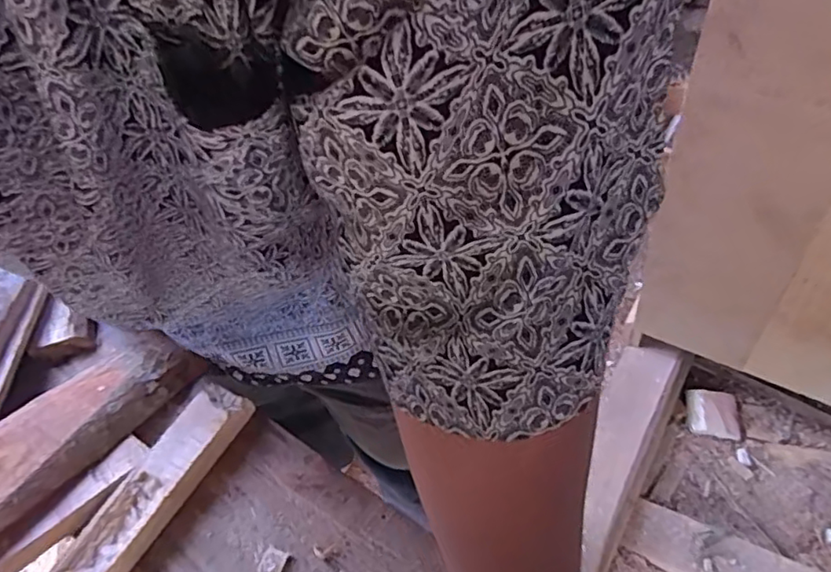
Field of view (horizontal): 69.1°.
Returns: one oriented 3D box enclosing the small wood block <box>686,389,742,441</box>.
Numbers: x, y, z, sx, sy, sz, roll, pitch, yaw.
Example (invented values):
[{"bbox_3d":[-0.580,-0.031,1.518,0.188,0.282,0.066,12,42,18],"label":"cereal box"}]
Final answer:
[{"bbox_3d":[0.565,0.241,1.147,0.095,0.022,0.089,7,52,10],"label":"small wood block"}]

